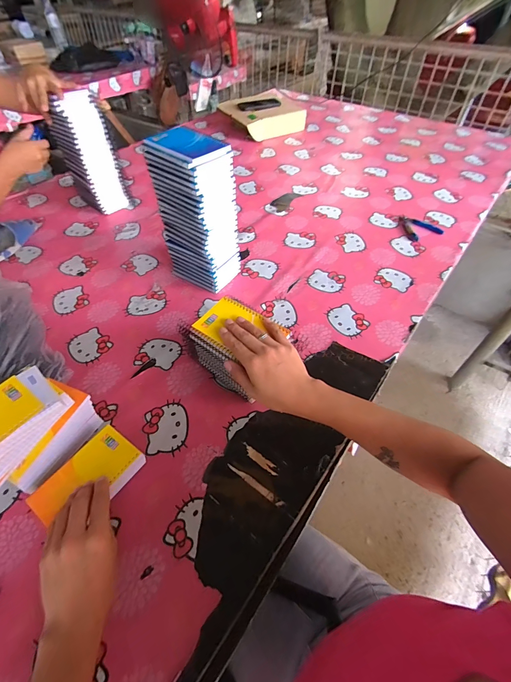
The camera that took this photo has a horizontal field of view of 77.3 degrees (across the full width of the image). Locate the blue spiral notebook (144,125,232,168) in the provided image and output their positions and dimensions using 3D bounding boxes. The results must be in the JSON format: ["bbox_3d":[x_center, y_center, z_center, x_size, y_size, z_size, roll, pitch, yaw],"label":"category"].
[{"bbox_3d":[-0.116,-0.328,0.536,0.124,0.013,0.088,35,59,25],"label":"blue spiral notebook"}]

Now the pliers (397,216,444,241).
[{"bbox_3d":[0.442,-0.302,0.846,0.098,0.011,0.104,-1,52,0],"label":"pliers"}]

